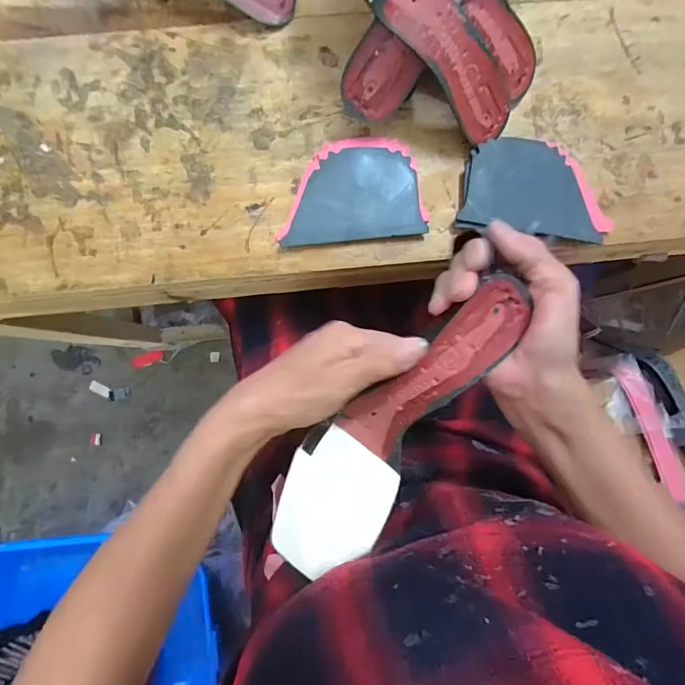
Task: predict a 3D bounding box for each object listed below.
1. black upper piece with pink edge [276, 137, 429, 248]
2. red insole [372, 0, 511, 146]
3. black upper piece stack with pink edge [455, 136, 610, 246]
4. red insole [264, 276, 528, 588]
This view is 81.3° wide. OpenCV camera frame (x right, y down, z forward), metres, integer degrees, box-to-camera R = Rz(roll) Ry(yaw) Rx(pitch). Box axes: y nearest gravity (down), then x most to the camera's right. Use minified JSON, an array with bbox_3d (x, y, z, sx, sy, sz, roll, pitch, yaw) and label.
[{"bbox_3d":[0.008,-0.138,0.361,0.127,0.015,0.091,-6,86,-2],"label":"black upper piece with pink edge"},{"bbox_3d":[0.094,-0.230,0.322,0.152,0.018,0.056,33,85,-35],"label":"red insole"},{"bbox_3d":[0.179,-0.141,0.367,0.137,0.017,0.087,4,86,-2],"label":"black upper piece stack with pink edge"},{"bbox_3d":[0.040,0.054,0.276,0.077,0.051,0.227,39,98,1],"label":"red insole"}]

